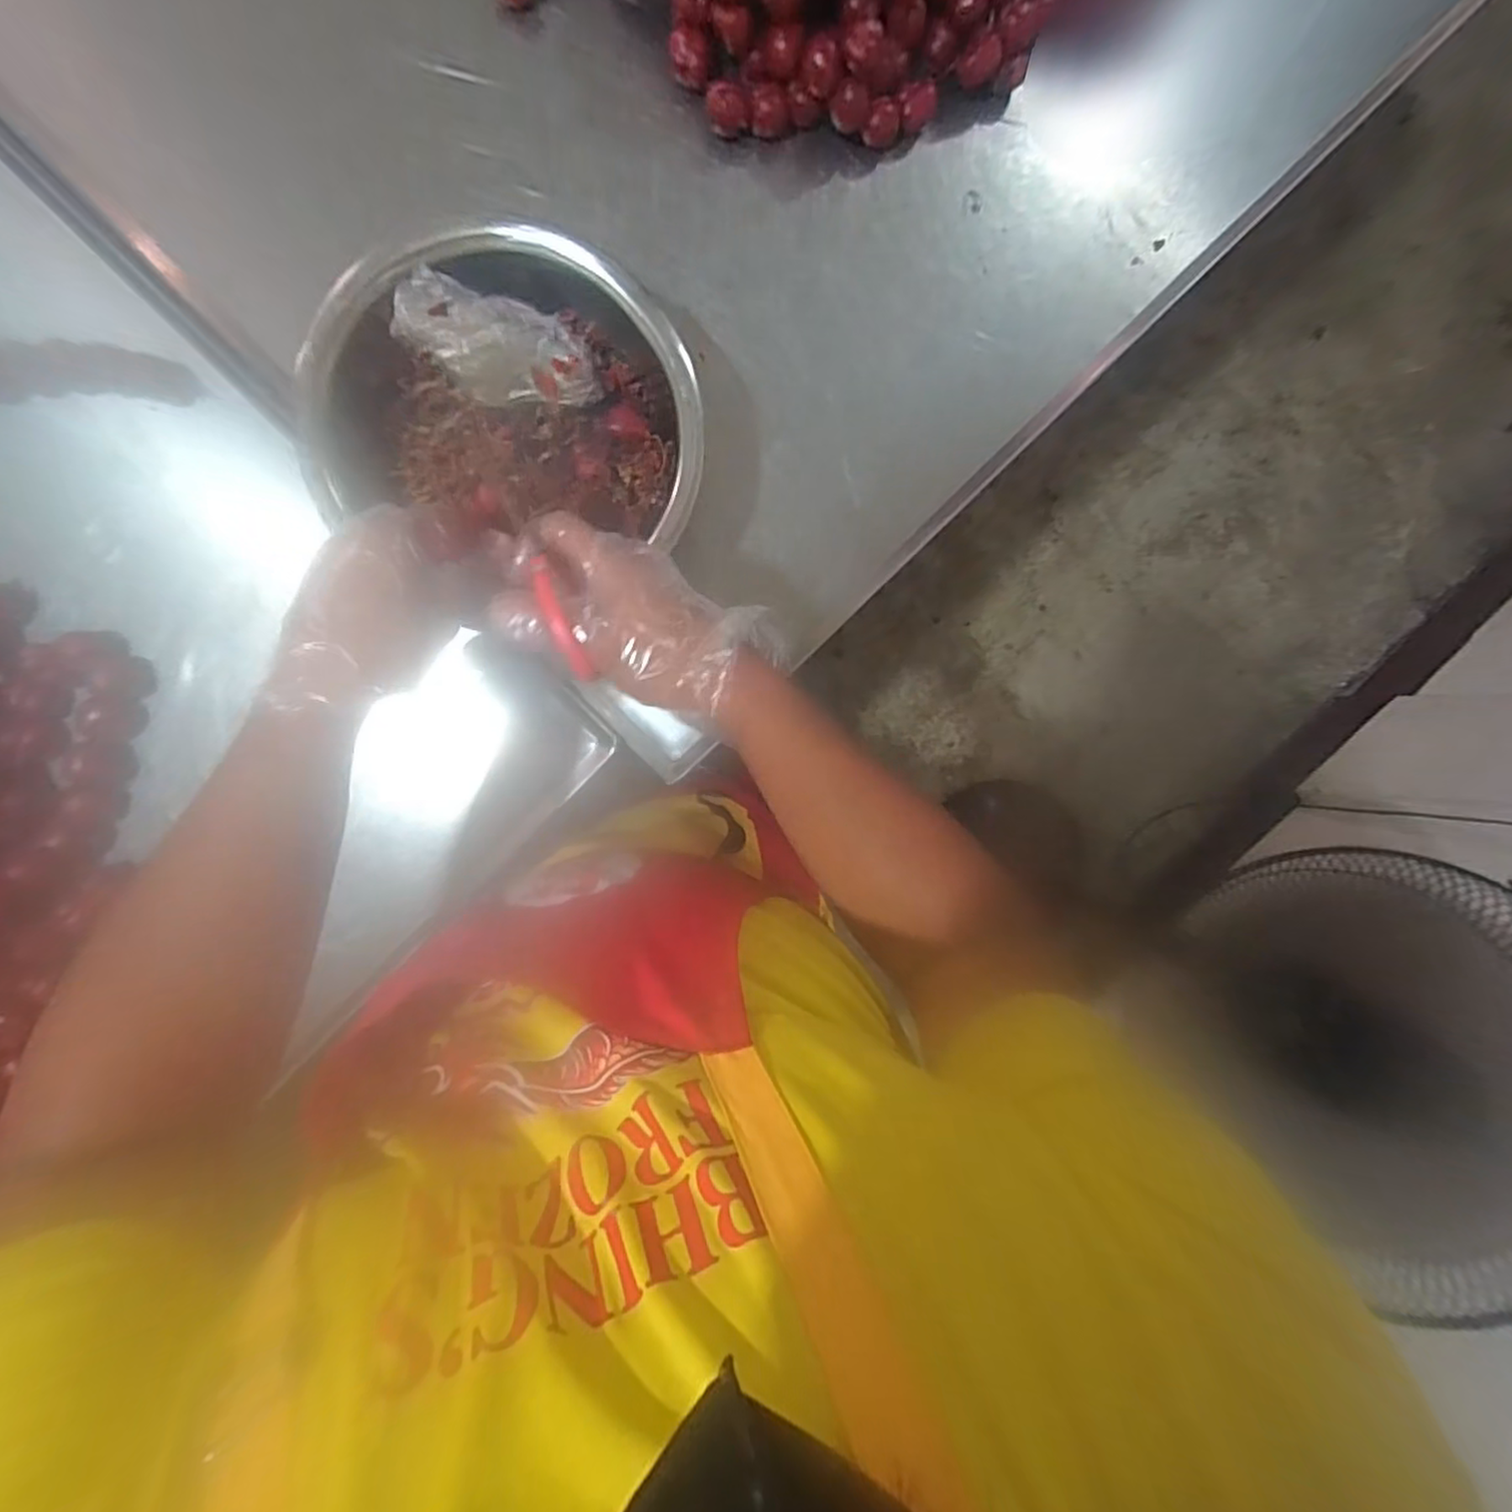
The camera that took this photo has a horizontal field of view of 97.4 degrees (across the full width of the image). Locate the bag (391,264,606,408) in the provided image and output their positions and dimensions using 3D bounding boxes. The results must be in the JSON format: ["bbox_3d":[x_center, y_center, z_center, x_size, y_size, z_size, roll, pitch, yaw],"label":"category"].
[{"bbox_3d":[-0.192,-0.302,0.504,0.132,0.073,0.075,20,92,-8],"label":"bag"}]

